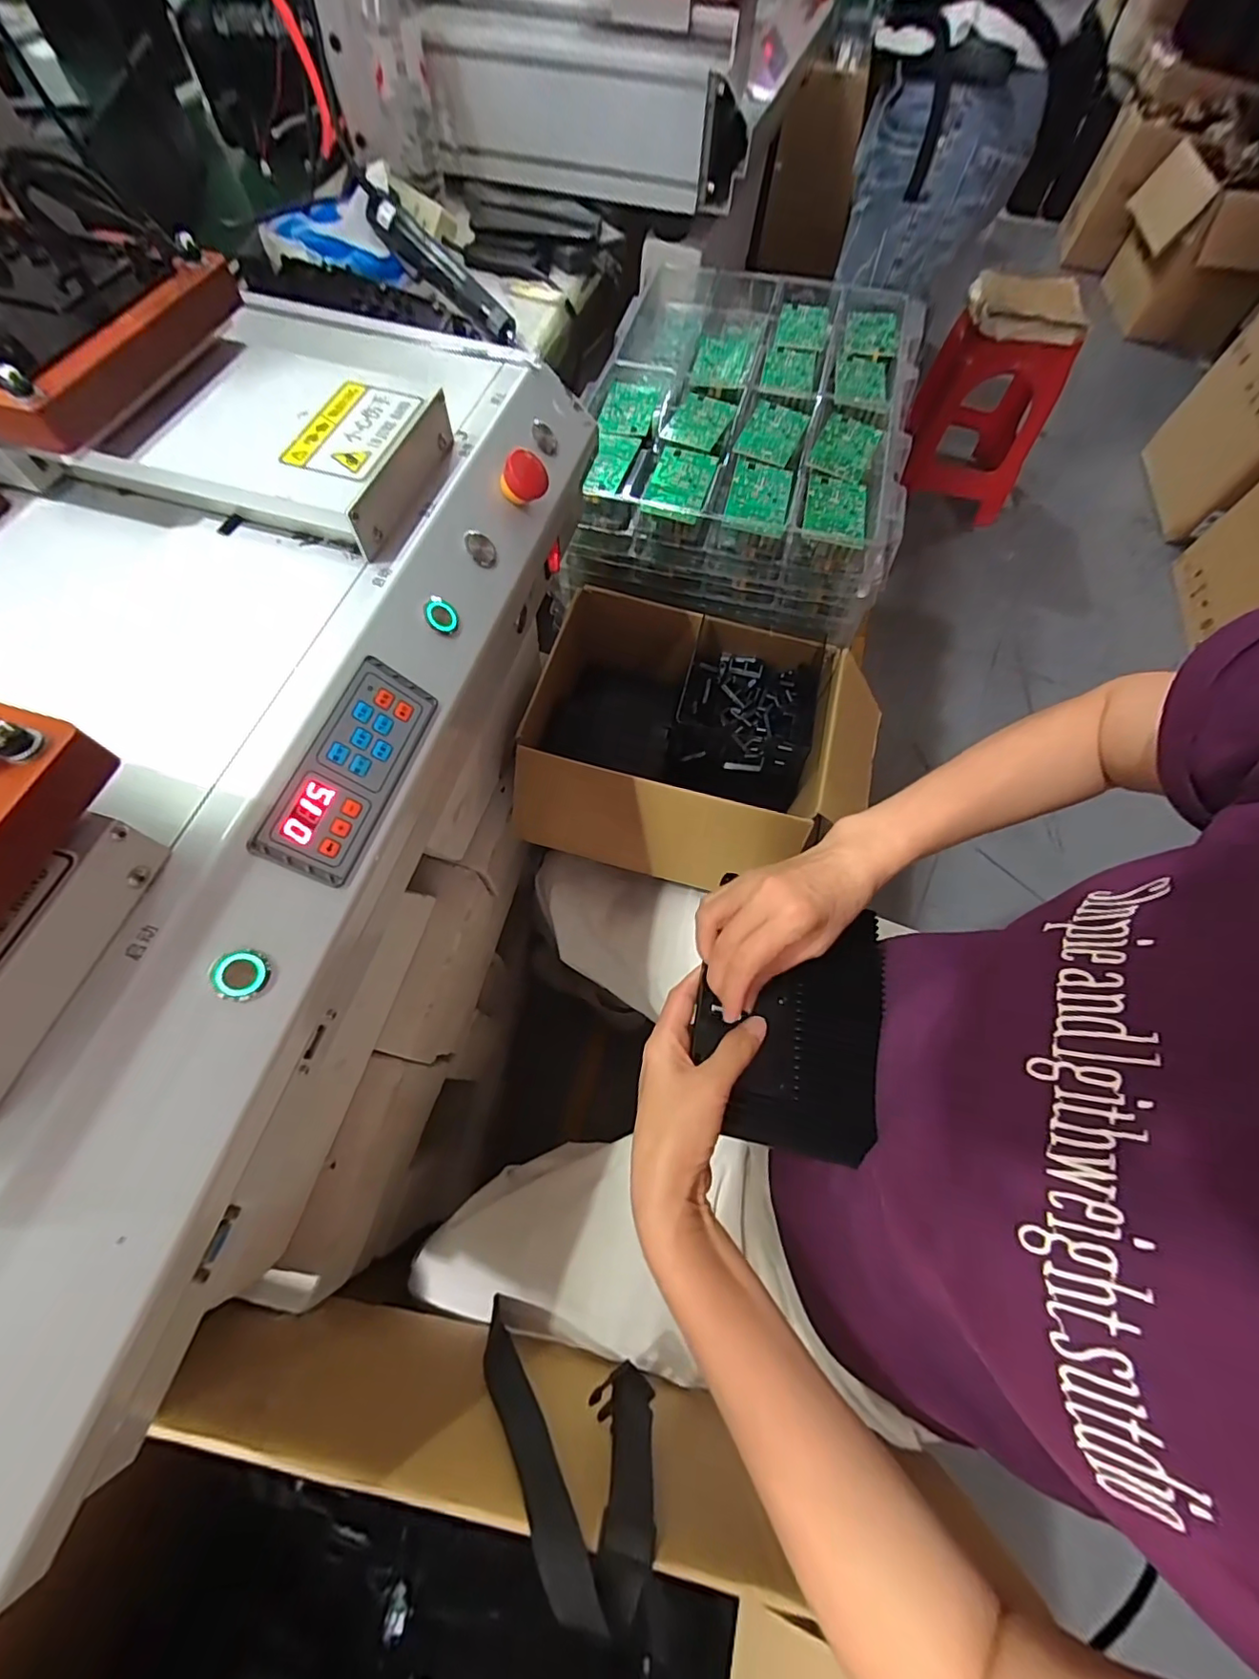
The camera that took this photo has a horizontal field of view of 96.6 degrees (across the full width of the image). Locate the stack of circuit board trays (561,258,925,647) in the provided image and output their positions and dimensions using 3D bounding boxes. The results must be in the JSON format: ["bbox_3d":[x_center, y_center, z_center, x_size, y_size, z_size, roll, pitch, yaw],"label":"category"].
[{"bbox_3d":[0.138,-0.488,0.691,0.359,0.132,0.457,15,65,4],"label":"stack of circuit board trays"}]

